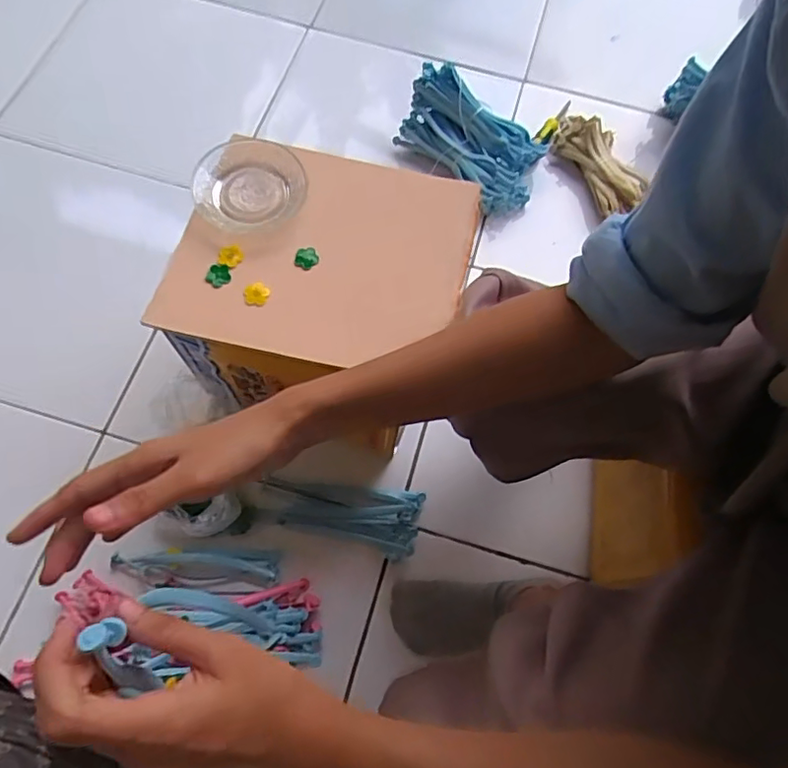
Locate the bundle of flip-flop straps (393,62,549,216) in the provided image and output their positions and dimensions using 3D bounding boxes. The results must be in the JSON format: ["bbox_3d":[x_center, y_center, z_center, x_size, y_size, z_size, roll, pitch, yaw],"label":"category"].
[{"bbox_3d":[0.119,-0.384,0.889,0.224,0.095,0.132,43,72,-1],"label":"bundle of flip-flop straps"}]

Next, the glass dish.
[{"bbox_3d":[-0.148,-0.204,0.587,0.109,0.018,0.104,1,69,-2],"label":"glass dish"}]

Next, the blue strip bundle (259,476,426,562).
[{"bbox_3d":[-0.065,0.161,0.716,0.191,0.026,0.080,9,69,1],"label":"blue strip bundle"}]

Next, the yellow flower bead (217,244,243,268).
[{"bbox_3d":[-0.162,-0.126,0.565,0.024,0.004,0.023,1,69,-2],"label":"yellow flower bead"}]

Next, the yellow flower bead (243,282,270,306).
[{"bbox_3d":[-0.134,-0.087,0.553,0.021,0.008,0.024,31,71,9],"label":"yellow flower bead"}]

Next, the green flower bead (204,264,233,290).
[{"bbox_3d":[-0.172,-0.106,0.558,0.025,0.007,0.022,-25,72,-12],"label":"green flower bead"}]

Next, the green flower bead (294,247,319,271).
[{"bbox_3d":[-0.087,-0.125,0.571,0.024,0.004,0.022,-11,92,-12],"label":"green flower bead"}]

